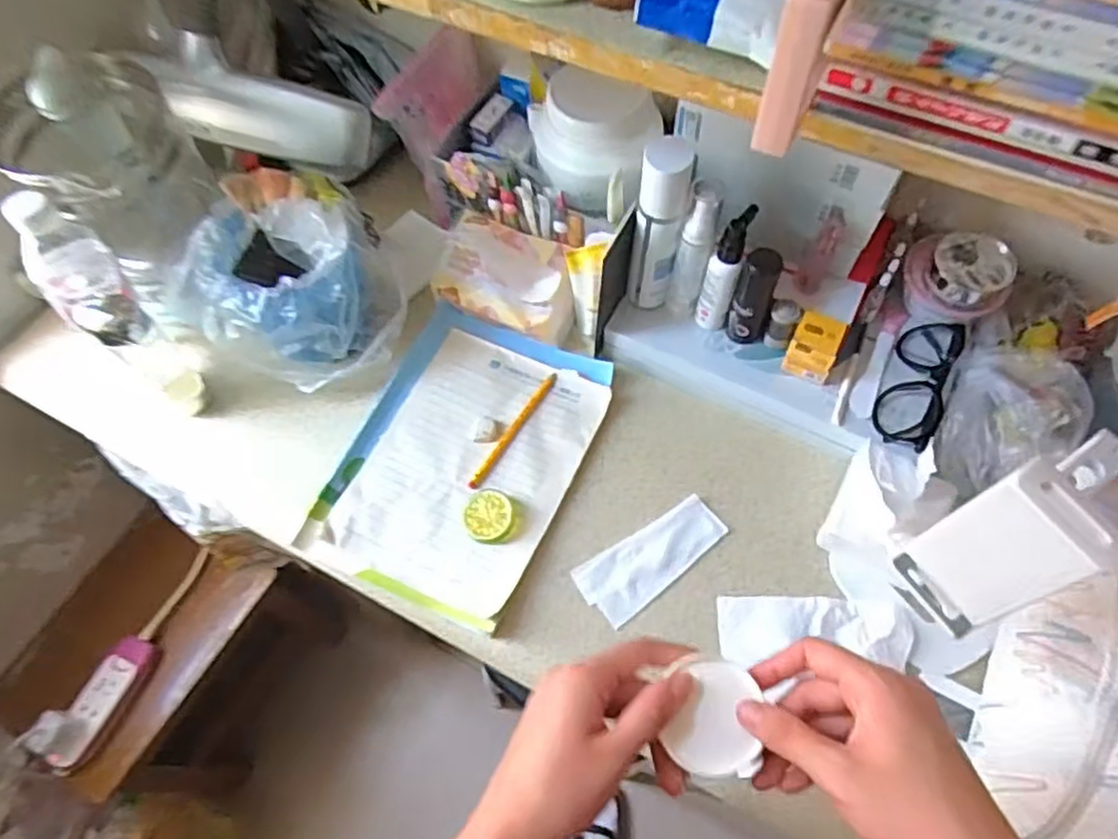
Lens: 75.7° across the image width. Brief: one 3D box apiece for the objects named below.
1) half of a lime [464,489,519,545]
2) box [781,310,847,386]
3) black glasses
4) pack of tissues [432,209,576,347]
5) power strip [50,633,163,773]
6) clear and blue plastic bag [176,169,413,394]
[{"bbox_3d":[-0.062,0.087,0.657,0.048,0.016,0.049,1,61,-3],"label":"half of a lime"},{"bbox_3d":[0.234,-0.066,0.665,0.044,0.048,0.048,21,62,8],"label":"box"},{"bbox_3d":[0.329,-0.035,0.661,0.051,0.034,0.142,26,63,10],"label":"black glasses"},{"bbox_3d":[-0.053,-0.146,0.733,0.148,0.061,0.088,25,63,10],"label":"pack of tissues"},{"bbox_3d":[-0.592,0.366,0.933,0.056,0.032,0.171,36,66,-16],"label":"power strip"},{"bbox_3d":[-0.258,-0.128,0.681,0.177,0.120,0.160,-31,68,-18],"label":"clear and blue plastic bag"}]

